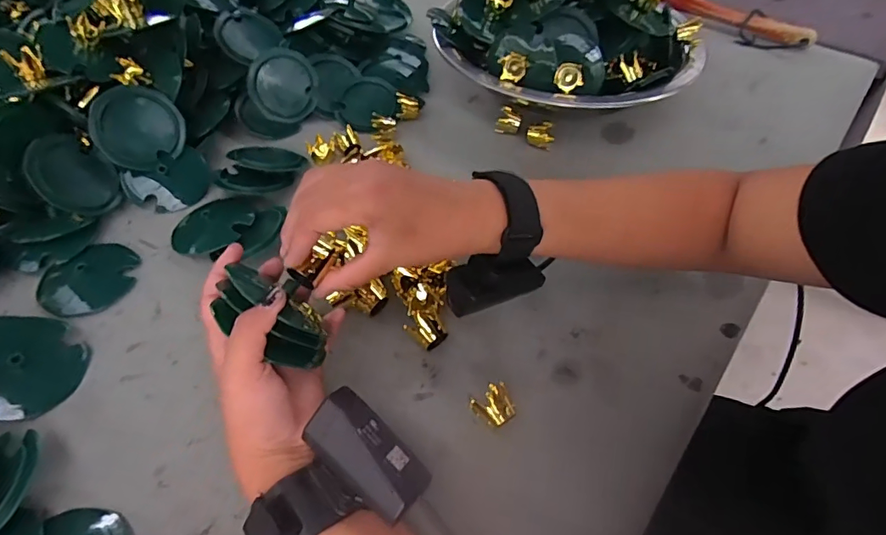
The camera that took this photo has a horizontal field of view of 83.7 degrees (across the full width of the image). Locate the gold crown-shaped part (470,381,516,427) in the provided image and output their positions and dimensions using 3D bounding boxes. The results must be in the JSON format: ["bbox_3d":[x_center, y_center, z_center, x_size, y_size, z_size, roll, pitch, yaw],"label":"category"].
[{"bbox_3d":[0.037,0.097,0.343,0.030,0.020,0.026,-35,60,-27],"label":"gold crown-shaped part"}]

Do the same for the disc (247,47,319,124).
[{"bbox_3d":[-0.180,-0.204,0.558,0.073,0.075,0.004,9,16,-15],"label":"disc"}]

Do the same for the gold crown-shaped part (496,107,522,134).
[{"bbox_3d":[0.076,-0.167,0.567,0.026,0.026,0.022,14,52,9],"label":"gold crown-shaped part"}]

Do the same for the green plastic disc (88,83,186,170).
[{"bbox_3d":[-0.288,-0.132,0.469,0.075,0.007,0.074,-4,97,-29],"label":"green plastic disc"}]

